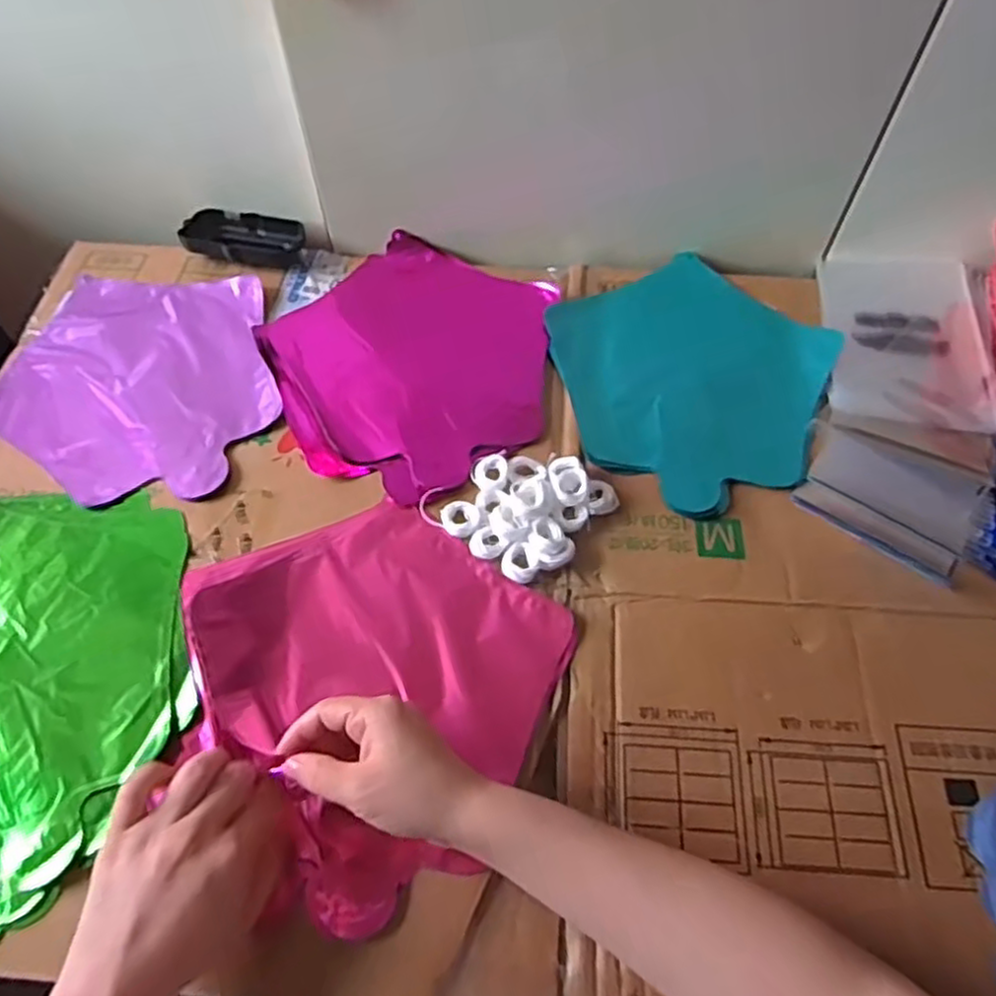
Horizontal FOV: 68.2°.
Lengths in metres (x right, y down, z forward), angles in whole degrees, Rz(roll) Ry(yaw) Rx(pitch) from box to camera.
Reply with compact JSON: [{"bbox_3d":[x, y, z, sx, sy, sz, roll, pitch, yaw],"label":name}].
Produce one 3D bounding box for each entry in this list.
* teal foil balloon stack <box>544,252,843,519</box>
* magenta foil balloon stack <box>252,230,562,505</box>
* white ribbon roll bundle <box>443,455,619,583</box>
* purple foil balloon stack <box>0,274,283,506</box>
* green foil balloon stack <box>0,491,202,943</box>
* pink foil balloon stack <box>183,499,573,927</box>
[{"bbox_3d":[0.164,-0.102,0.595,0.219,0.014,0.223,-19,61,-10],"label":"teal foil balloon stack"},{"bbox_3d":[-0.067,-0.116,0.615,0.230,0.025,0.245,37,66,20],"label":"magenta foil balloon stack"},{"bbox_3d":[0.022,0.004,0.535,0.097,0.020,0.102,33,65,18],"label":"white ribbon roll bundle"},{"bbox_3d":[-0.291,-0.096,0.598,0.222,0.012,0.223,0,60,0],"label":"purple foil balloon stack"},{"bbox_3d":[-0.318,0.114,0.466,0.246,0.014,0.265,14,61,8],"label":"green foil balloon stack"},{"bbox_3d":[-0.067,0.110,0.469,0.222,0.027,0.247,-21,62,-12],"label":"pink foil balloon stack"}]

